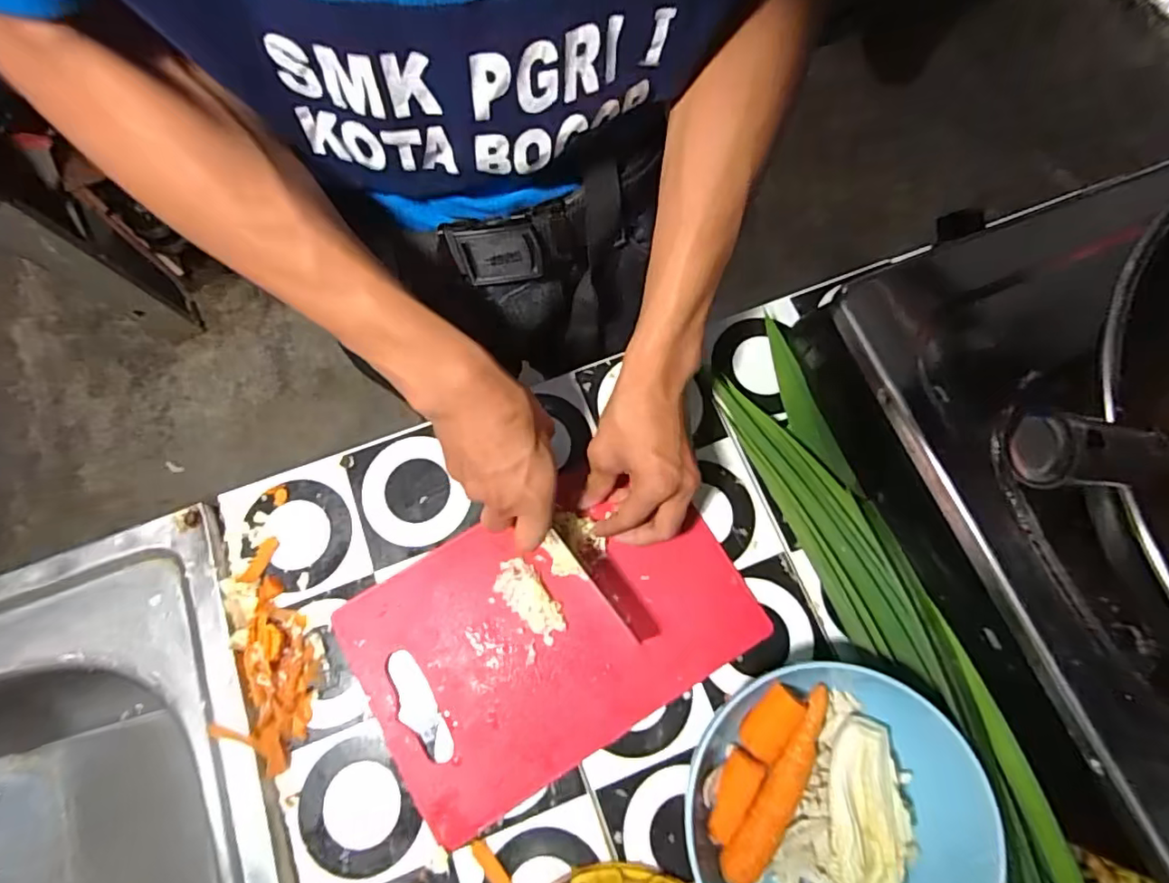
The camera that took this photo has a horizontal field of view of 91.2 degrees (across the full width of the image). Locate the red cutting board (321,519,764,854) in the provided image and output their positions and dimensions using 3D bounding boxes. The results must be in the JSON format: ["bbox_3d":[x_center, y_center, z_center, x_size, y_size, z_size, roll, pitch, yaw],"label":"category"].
[{"bbox_3d":[-0.026,0.133,0.419,0.271,0.012,0.177,-30,76,-8],"label":"red cutting board"}]

